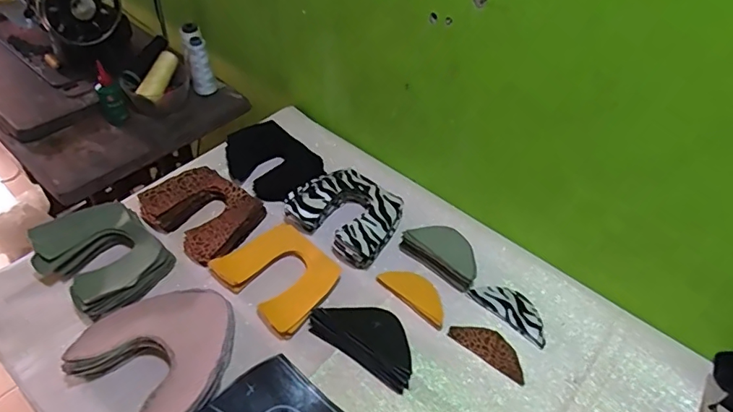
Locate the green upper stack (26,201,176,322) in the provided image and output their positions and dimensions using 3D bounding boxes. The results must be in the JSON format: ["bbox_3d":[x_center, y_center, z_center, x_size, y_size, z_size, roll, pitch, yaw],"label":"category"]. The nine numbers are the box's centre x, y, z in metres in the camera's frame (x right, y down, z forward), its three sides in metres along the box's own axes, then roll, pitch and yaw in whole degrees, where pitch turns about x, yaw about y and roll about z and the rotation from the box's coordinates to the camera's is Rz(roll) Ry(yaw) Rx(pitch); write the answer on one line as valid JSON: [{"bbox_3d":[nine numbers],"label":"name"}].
[{"bbox_3d":[-0.357,0.066,0.688,0.166,0.046,0.136,29,52,22],"label":"green upper stack"}]

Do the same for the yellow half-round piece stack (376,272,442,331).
[{"bbox_3d":[0.068,0.120,0.696,0.109,0.010,0.049,34,53,25],"label":"yellow half-round piece stack"}]

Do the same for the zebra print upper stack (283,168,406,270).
[{"bbox_3d":[-0.028,0.010,0.770,0.162,0.057,0.133,32,53,24],"label":"zebra print upper stack"}]

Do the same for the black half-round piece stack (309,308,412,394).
[{"bbox_3d":[0.002,0.162,0.635,0.143,0.031,0.063,29,52,22],"label":"black half-round piece stack"}]

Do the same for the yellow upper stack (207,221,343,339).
[{"bbox_3d":[-0.121,0.090,0.696,0.157,0.026,0.123,34,54,25],"label":"yellow upper stack"}]

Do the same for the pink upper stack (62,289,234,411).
[{"bbox_3d":[-0.237,0.171,0.604,0.170,0.048,0.174,31,52,23],"label":"pink upper stack"}]

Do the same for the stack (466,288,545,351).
[{"bbox_3d":[0.200,0.140,0.689,0.112,0.009,0.049,35,54,26],"label":"stack"}]

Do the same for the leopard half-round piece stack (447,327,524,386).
[{"bbox_3d":[0.161,0.182,0.653,0.105,0.008,0.045,32,53,24],"label":"leopard half-round piece stack"}]

